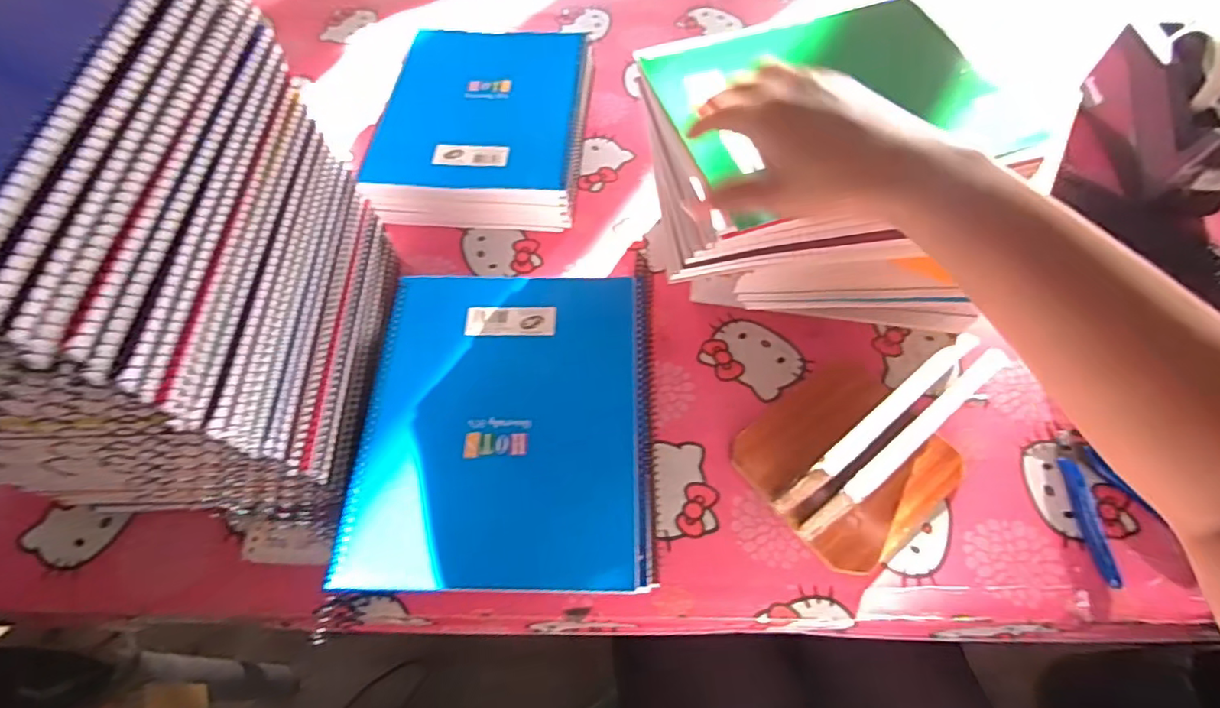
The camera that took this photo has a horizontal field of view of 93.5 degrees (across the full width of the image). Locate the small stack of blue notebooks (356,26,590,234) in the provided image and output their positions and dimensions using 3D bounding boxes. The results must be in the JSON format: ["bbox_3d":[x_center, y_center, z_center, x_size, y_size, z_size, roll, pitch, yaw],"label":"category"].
[{"bbox_3d":[-0.129,-0.244,0.616,0.209,0.062,0.252,2,60,2],"label":"small stack of blue notebooks"}]

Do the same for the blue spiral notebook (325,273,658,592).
[{"bbox_3d":[-0.074,0.045,0.436,0.212,0.018,0.248,0,60,1],"label":"blue spiral notebook"}]

